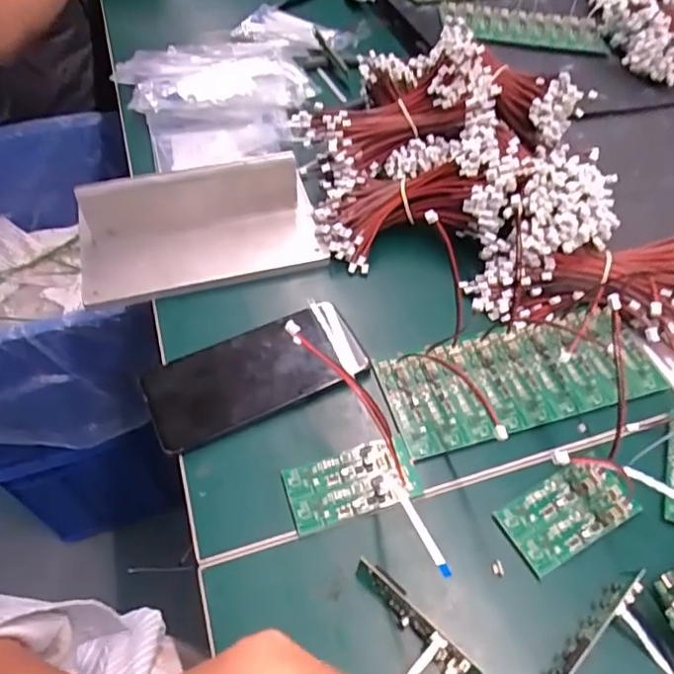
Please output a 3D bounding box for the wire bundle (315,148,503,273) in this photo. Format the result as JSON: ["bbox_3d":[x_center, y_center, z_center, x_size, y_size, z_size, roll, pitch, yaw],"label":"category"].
[{"bbox_3d":[0.062,-0.108,0.483,0.158,0.050,0.073,-13,51,11],"label":"wire bundle"}]

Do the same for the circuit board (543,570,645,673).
[{"bbox_3d":[0.140,0.159,0.313,0.077,0.023,0.012,-35,61,-24],"label":"circuit board"}]

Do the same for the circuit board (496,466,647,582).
[{"bbox_3d":[0.142,0.107,0.356,0.080,0.011,0.044,-24,57,-18],"label":"circuit board"}]

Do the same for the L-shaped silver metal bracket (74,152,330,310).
[{"bbox_3d":[-0.113,-0.089,0.470,0.200,0.057,0.085,-16,55,-13],"label":"L-shaped silver metal bracket"}]

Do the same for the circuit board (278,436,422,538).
[{"bbox_3d":[0.010,0.094,0.368,0.082,0.009,0.043,-14,54,-11],"label":"circuit board"}]

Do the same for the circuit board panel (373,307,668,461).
[{"bbox_3d":[0.132,0.026,0.416,0.194,0.019,0.077,-13,54,-10],"label":"circuit board panel"}]

